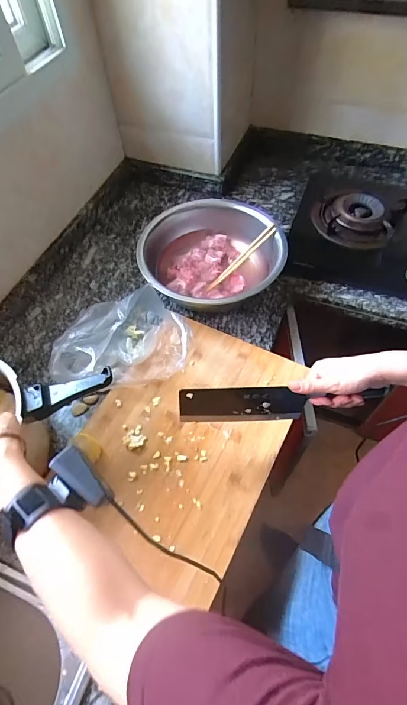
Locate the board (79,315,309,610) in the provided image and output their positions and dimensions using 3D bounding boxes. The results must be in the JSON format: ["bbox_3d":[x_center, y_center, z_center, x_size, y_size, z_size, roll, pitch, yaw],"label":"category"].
[{"bbox_3d":[-0.027,0.131,0.644,0.311,0.030,0.429,25,62,17],"label":"board"}]

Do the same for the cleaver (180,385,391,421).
[{"bbox_3d":[0.111,0.077,0.559,0.292,0.080,0.018,-1,57,0],"label":"cleaver"}]

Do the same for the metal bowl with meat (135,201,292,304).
[{"bbox_3d":[0.024,-0.199,0.818,0.287,0.106,0.285,4,58,5],"label":"metal bowl with meat"}]

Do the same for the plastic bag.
[{"bbox_3d":[-0.156,-0.032,0.694,0.239,0.105,0.188,-16,58,-7],"label":"plastic bag"}]

